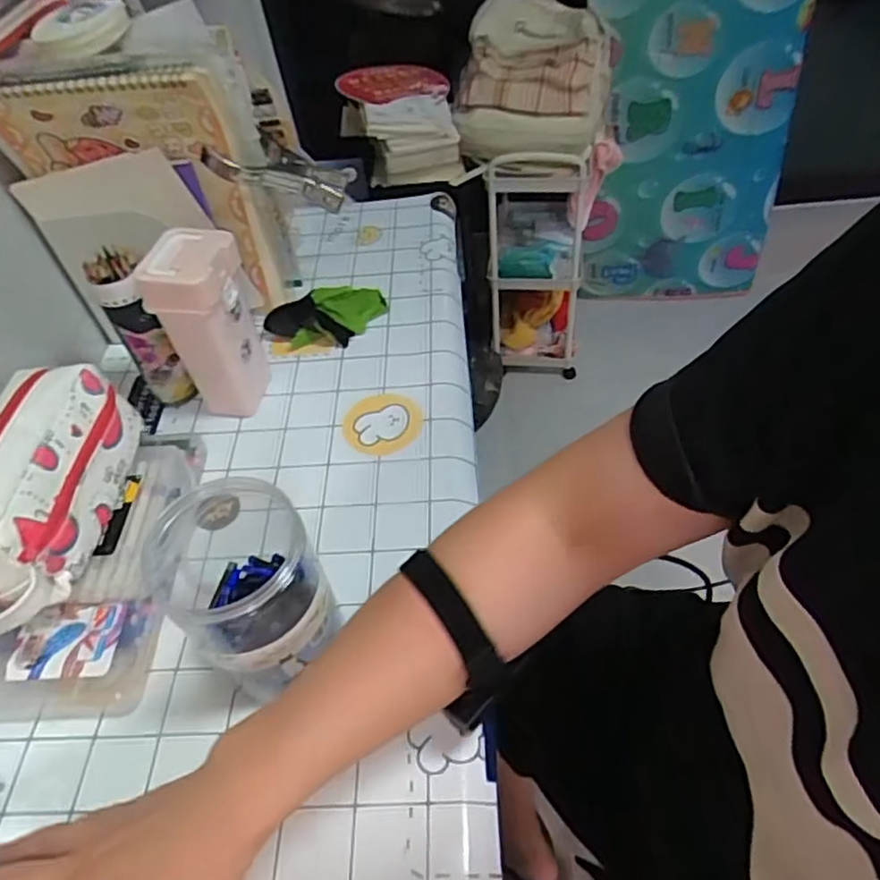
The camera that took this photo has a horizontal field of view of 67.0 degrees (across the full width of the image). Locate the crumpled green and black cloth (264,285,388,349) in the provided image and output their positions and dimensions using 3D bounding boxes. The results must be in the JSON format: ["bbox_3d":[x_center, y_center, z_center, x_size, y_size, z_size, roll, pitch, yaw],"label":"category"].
[{"bbox_3d":[-0.127,-0.139,0.751,0.138,0.035,0.074,-16,50,-9],"label":"crumpled green and black cloth"}]

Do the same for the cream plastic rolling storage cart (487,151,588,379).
[{"bbox_3d":[0.240,-0.484,1.610,0.215,0.556,0.355,2,54,10],"label":"cream plastic rolling storage cart"}]

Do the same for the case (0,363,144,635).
[{"bbox_3d":[-0.312,0.036,0.504,0.092,0.089,0.209,-1,53,8],"label":"case"}]

